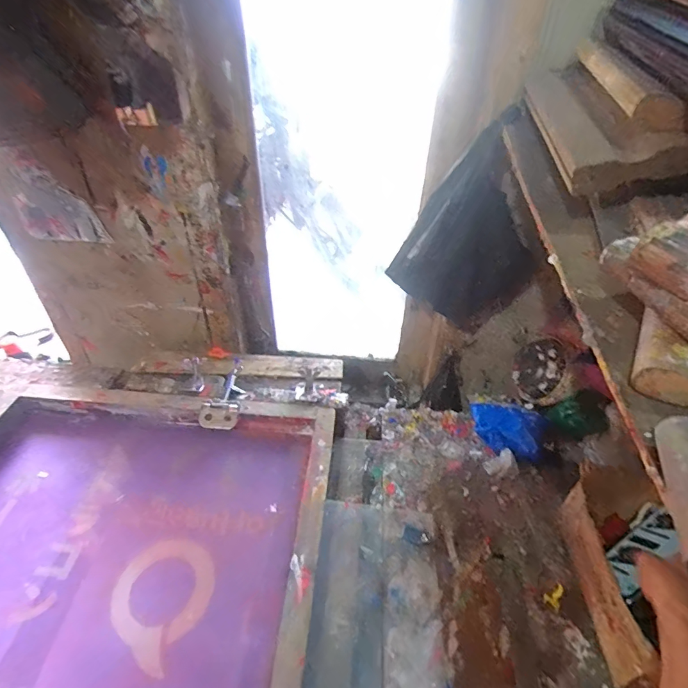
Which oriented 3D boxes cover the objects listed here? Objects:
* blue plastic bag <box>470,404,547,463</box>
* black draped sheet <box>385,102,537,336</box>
[{"bbox_3d":[0.284,0.147,0.705,0.117,0.031,0.107,6,39,6],"label":"blue plastic bag"},{"bbox_3d":[0.189,-0.155,0.652,0.212,0.320,0.116,-24,45,-29],"label":"black draped sheet"}]

